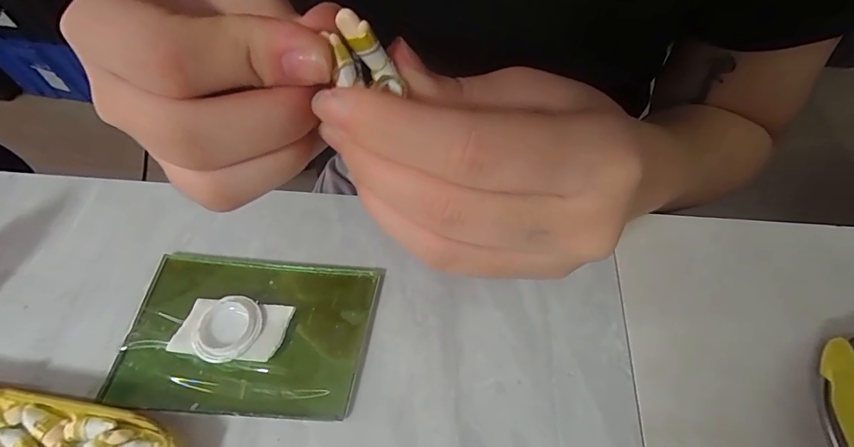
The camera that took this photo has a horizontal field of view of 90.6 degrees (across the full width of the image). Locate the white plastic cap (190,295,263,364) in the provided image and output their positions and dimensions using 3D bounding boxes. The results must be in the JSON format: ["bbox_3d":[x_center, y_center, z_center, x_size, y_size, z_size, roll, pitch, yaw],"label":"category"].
[{"bbox_3d":[-0.086,0.044,0.180,0.028,0.008,0.028,-1,56,1],"label":"white plastic cap"}]

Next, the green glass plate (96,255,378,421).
[{"bbox_3d":[-0.080,0.047,0.184,0.104,0.006,0.067,5,56,5],"label":"green glass plate"}]

